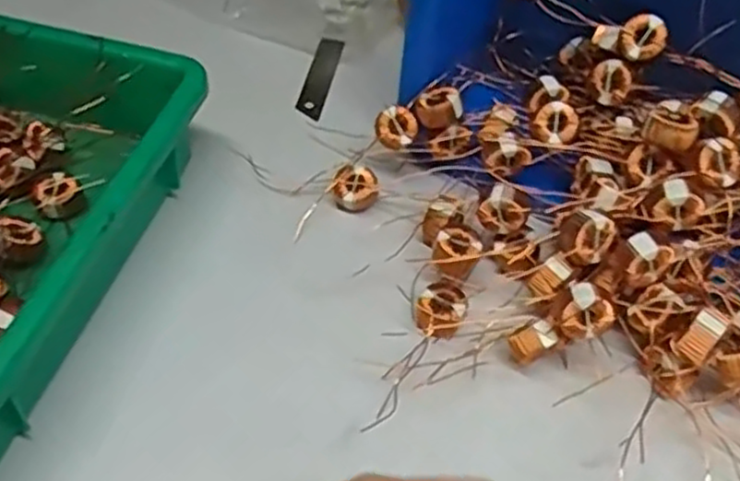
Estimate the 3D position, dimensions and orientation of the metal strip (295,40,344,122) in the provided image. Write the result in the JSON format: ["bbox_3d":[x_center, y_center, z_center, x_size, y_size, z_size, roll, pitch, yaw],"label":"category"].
[{"bbox_3d":[-0.033,-0.109,0.492,0.017,0.006,0.074,13,53,2],"label":"metal strip"}]

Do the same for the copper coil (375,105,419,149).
[{"bbox_3d":[0.015,-0.063,0.413,0.023,0.023,0.013,-29,10,5],"label":"copper coil"}]

